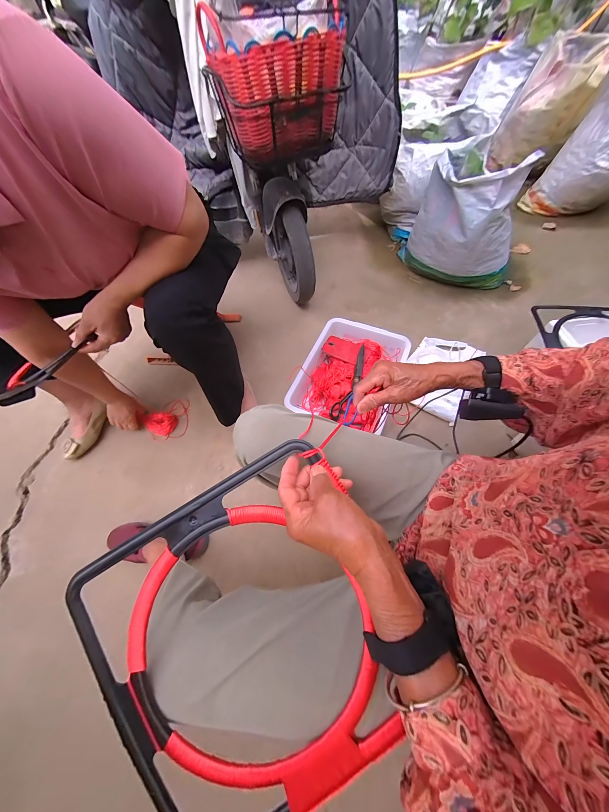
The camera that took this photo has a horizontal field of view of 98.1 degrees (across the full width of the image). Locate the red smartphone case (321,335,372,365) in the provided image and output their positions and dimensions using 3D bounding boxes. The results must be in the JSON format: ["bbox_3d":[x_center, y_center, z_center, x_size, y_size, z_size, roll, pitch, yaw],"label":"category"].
[{"bbox_3d":[0.149,-0.200,0.936,0.161,0.016,0.088,26,67,15],"label":"red smartphone case"}]

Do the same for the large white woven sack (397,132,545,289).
[{"bbox_3d":[0.637,-0.729,1.051,0.302,0.397,0.430,-28,64,-12],"label":"large white woven sack"}]

